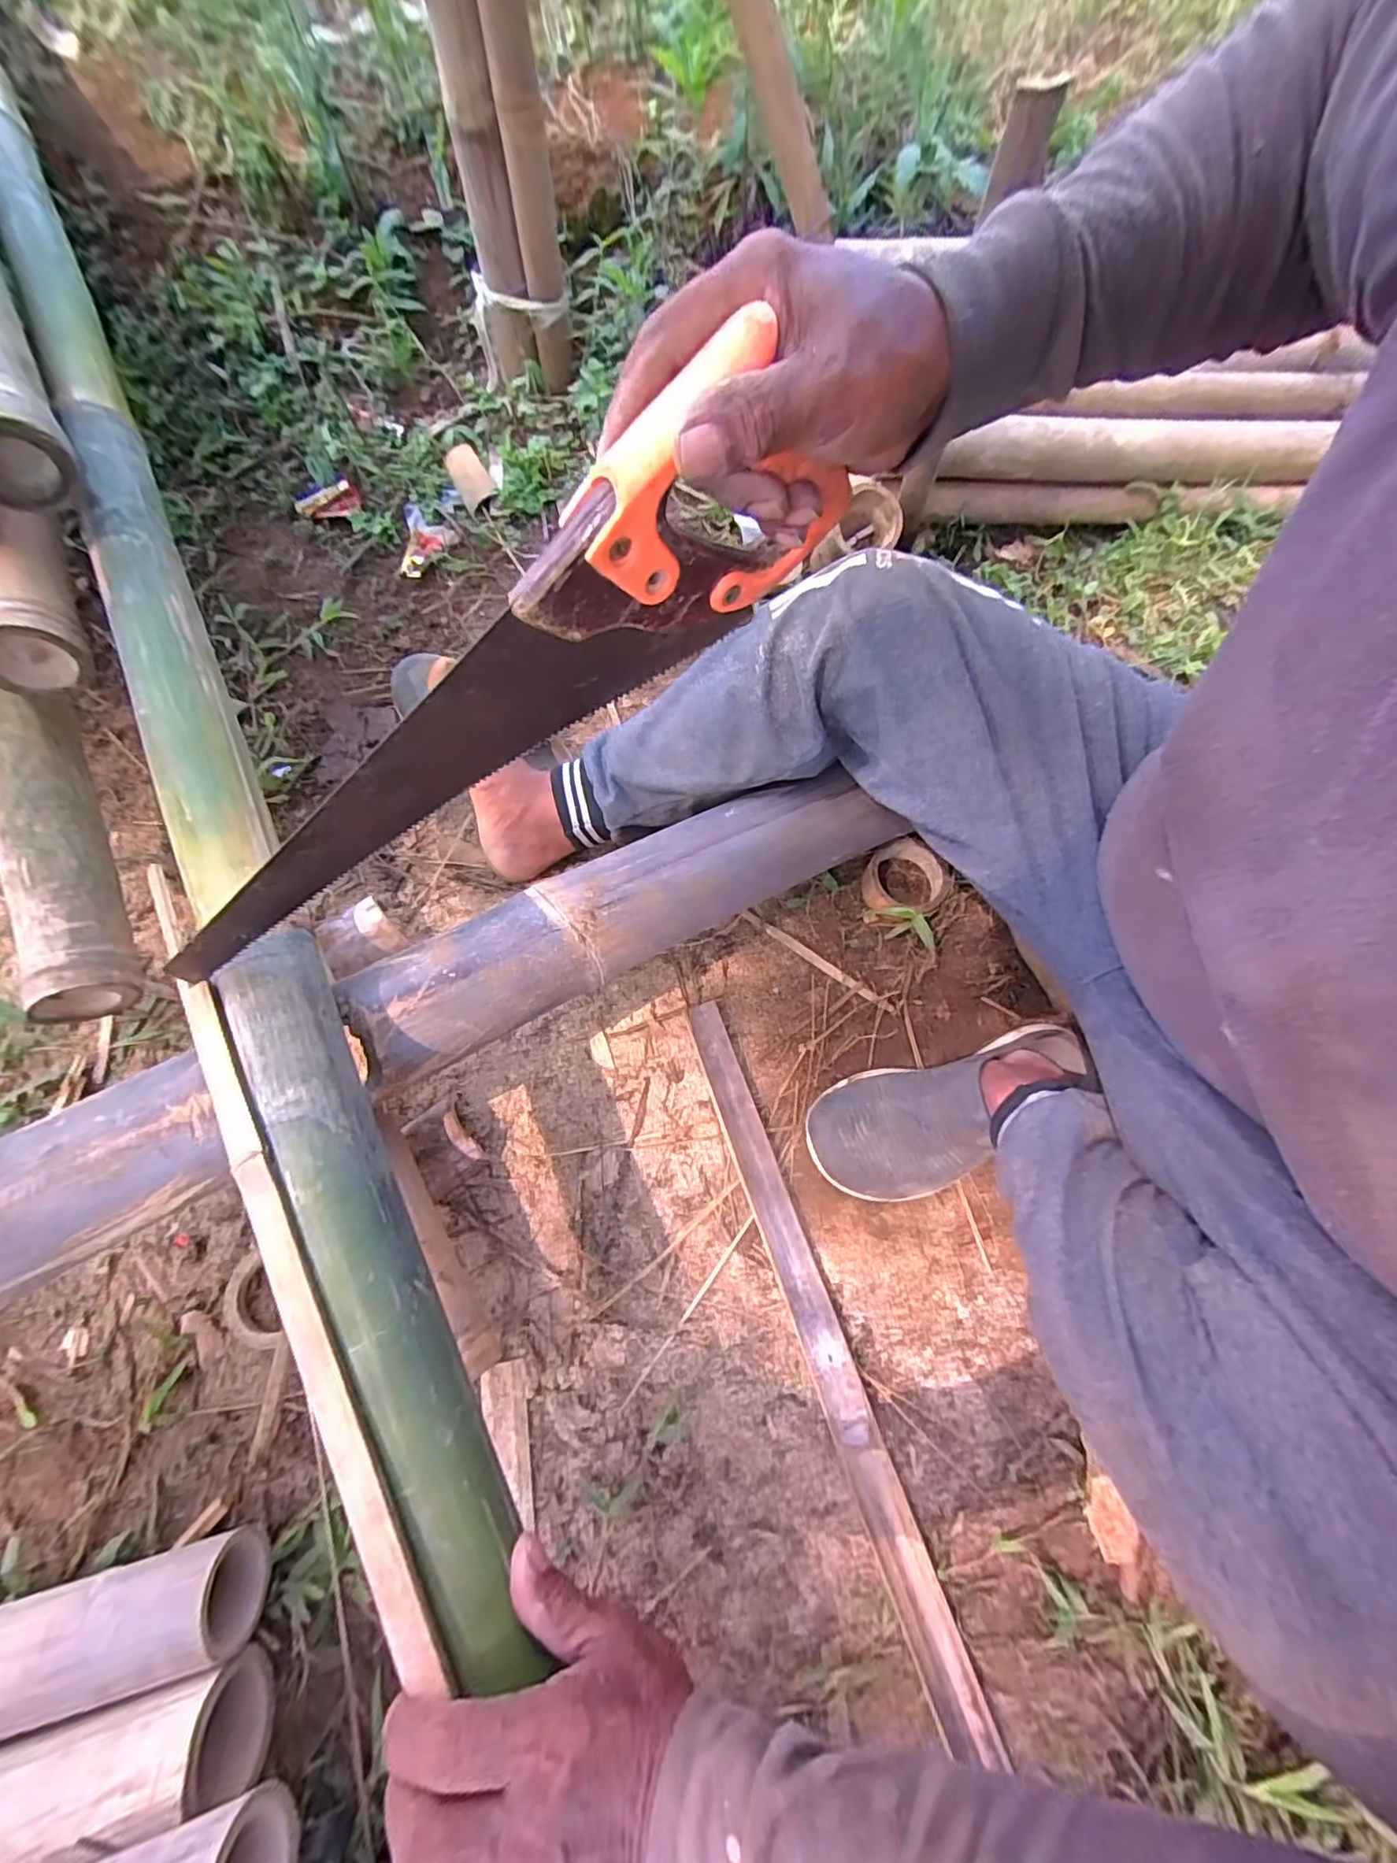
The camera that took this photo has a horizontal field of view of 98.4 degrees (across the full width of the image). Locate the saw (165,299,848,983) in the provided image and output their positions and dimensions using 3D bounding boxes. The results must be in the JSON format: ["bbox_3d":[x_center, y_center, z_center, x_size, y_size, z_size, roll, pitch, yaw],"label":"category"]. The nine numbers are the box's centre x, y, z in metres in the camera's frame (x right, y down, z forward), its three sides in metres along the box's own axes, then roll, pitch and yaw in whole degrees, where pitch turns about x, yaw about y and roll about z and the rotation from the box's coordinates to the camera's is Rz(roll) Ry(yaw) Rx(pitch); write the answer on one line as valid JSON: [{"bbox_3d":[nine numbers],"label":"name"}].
[{"bbox_3d":[-0.119,-0.100,0.315,0.419,0.119,0.023,-33,70,13],"label":"saw"}]

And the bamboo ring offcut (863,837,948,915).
[{"bbox_3d":[0.215,-0.055,0.627,0.080,0.037,0.073,0,68,1],"label":"bamboo ring offcut"}]

